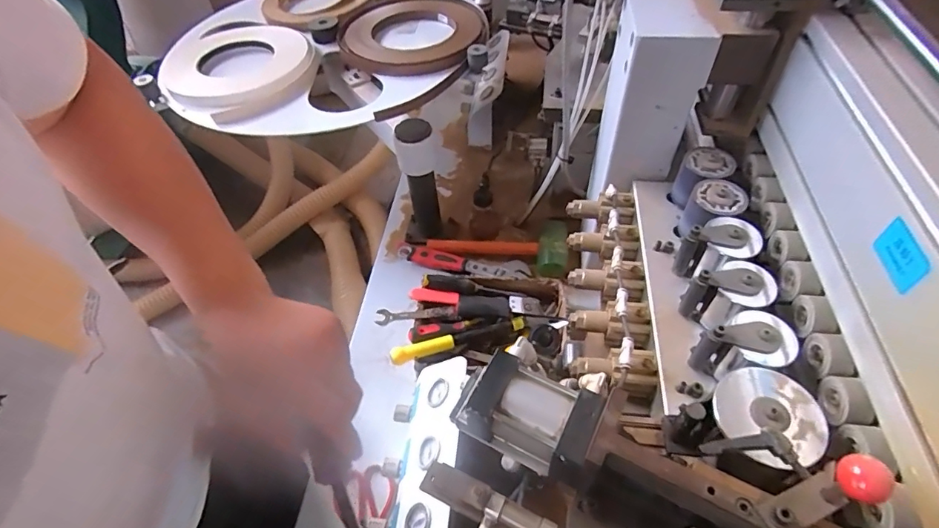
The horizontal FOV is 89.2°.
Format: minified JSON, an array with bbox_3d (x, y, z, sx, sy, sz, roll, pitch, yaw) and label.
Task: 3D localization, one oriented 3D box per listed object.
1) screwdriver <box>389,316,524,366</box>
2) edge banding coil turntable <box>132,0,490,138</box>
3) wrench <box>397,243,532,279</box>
[{"bbox_3d":[-0.020,0.137,0.864,0.247,0.033,0.031,-15,52,-8],"label":"screwdriver"},{"bbox_3d":[-0.311,-0.517,1.073,0.667,0.062,0.672,-2,51,2],"label":"edge banding coil turntable"},{"bbox_3d":[-0.018,-0.005,1.046,0.302,0.012,0.057,10,53,11],"label":"wrench"}]

